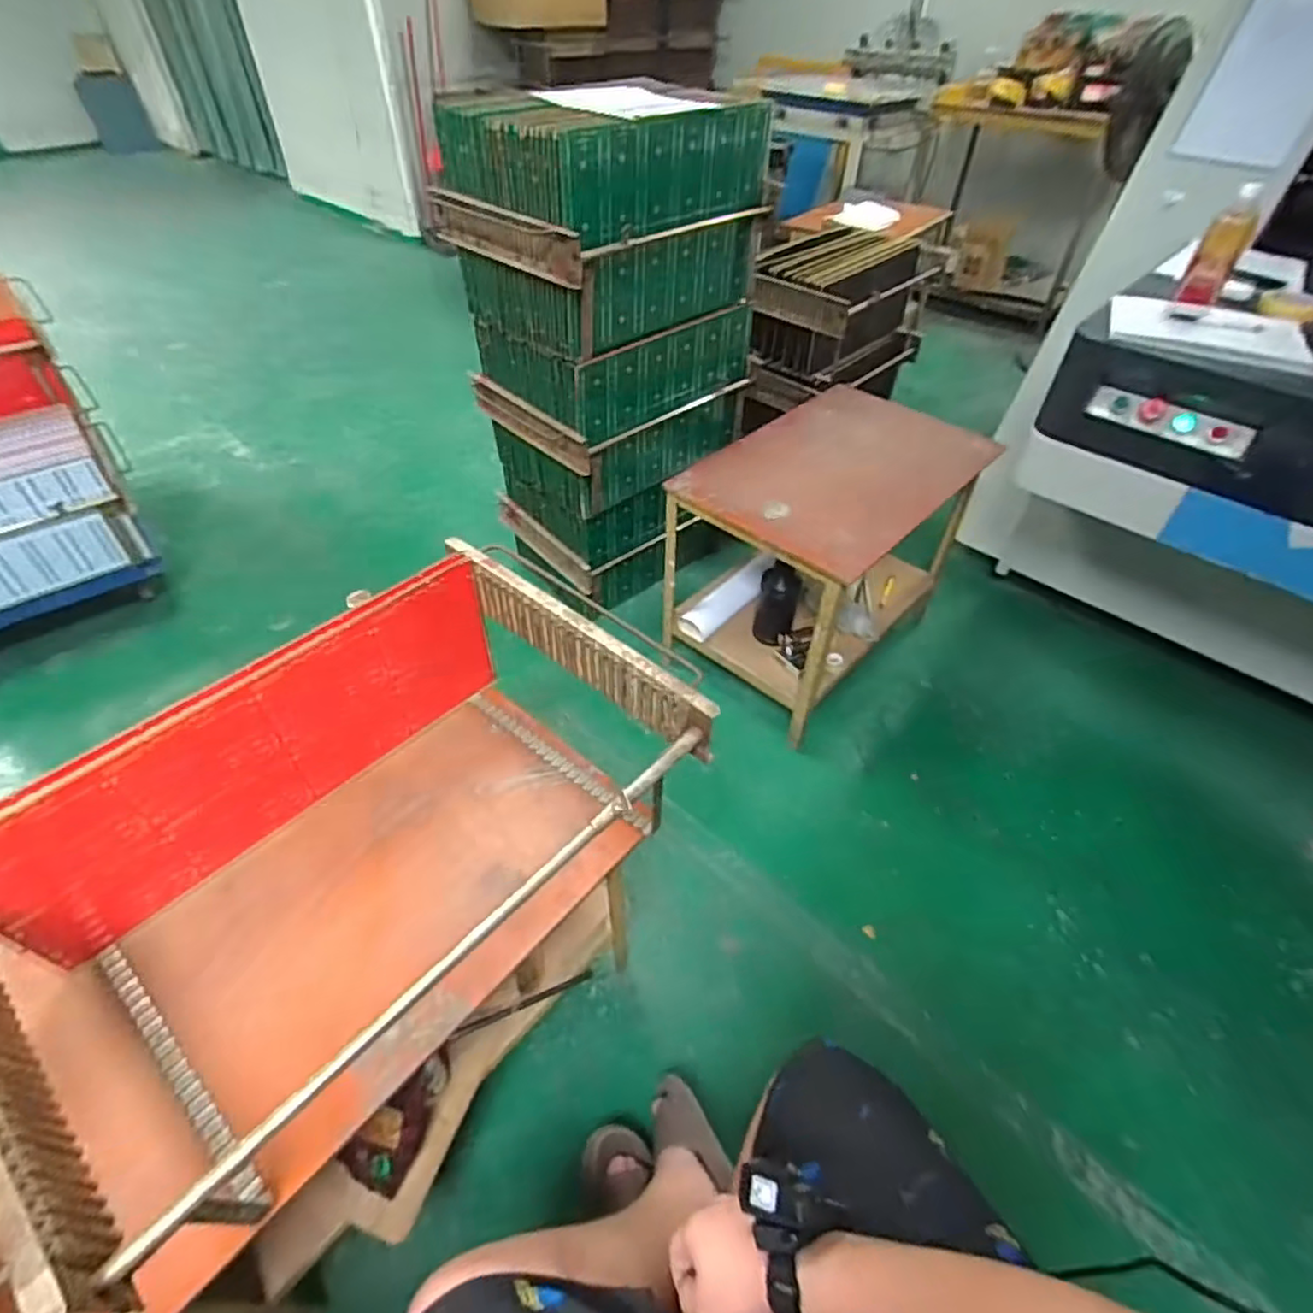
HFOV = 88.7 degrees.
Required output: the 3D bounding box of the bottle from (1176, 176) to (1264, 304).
[{"bbox_3d":[1.019,-0.740,1.208,0.066,0.177,0.055,26,51,22],"label":"bottle"}]

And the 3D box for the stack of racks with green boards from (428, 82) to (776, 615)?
[{"bbox_3d":[-0.096,-0.644,1.577,0.381,1.013,0.522,35,55,28],"label":"stack of racks with green boards"}]

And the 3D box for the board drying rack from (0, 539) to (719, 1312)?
[{"bbox_3d":[-0.278,0.183,0.660,0.376,0.226,0.575,32,53,26],"label":"board drying rack"}]

